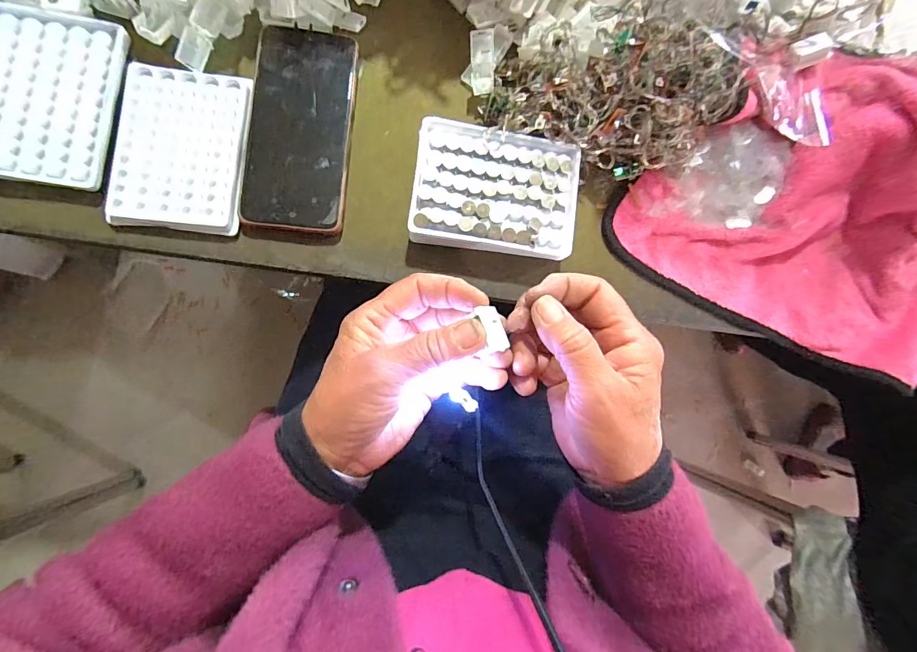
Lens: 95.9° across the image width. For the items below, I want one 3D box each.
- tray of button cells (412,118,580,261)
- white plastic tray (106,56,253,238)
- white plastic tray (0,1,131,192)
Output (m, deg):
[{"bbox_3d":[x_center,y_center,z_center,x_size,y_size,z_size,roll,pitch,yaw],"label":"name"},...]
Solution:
[{"bbox_3d":[0.029,-0.107,0.336,0.129,0.030,0.095,7,84,-7],"label":"tray of button cells"},{"bbox_3d":[-0.210,-0.135,0.314,0.090,0.007,0.124,4,84,-7],"label":"white plastic tray"},{"bbox_3d":[-0.302,-0.169,0.303,0.094,0.013,0.129,7,84,-7],"label":"white plastic tray"}]

